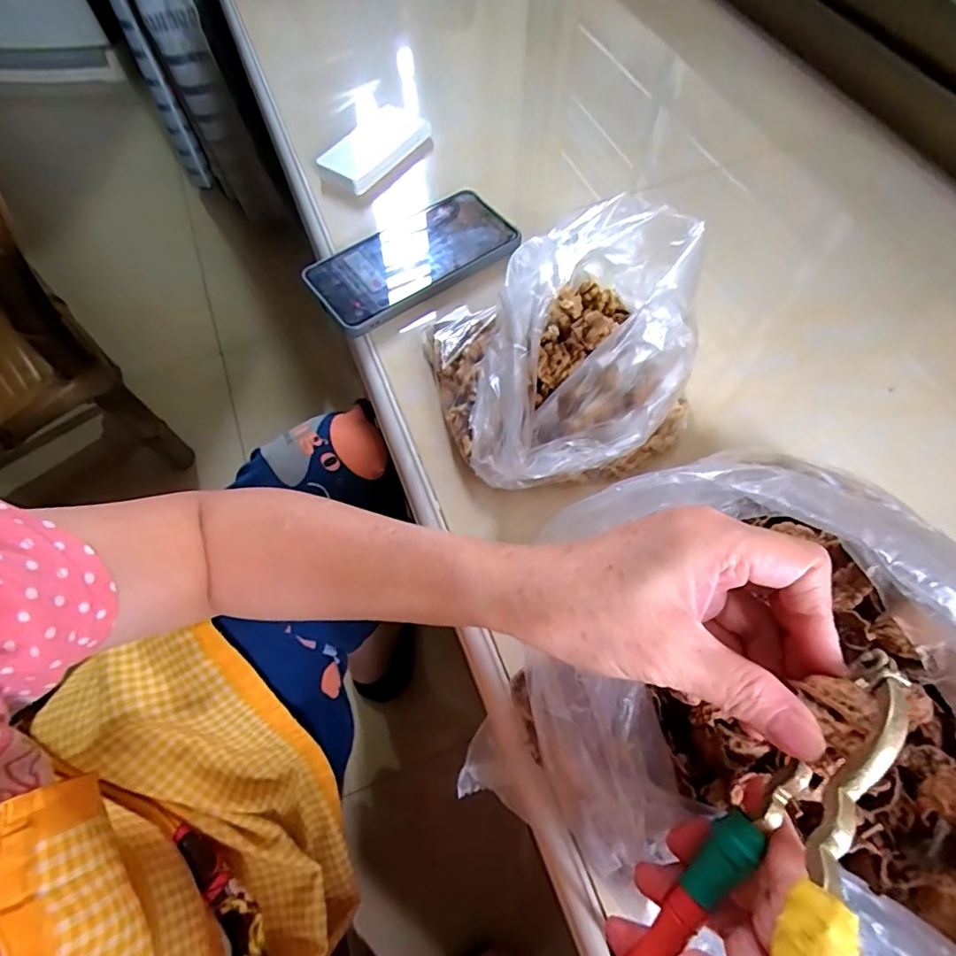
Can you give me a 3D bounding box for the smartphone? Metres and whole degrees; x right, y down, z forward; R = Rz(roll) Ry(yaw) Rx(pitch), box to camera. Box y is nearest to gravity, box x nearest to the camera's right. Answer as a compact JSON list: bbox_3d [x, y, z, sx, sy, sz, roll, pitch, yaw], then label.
[{"bbox_3d":[-0.049,-0.171,0.400,0.160,0.009,0.076,-32,72,-16],"label":"smartphone"}]

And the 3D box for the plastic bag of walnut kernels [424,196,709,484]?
[{"bbox_3d":[0.062,-0.072,0.313,0.166,0.090,0.148,-18,64,-7],"label":"plastic bag of walnut kernels"}]

